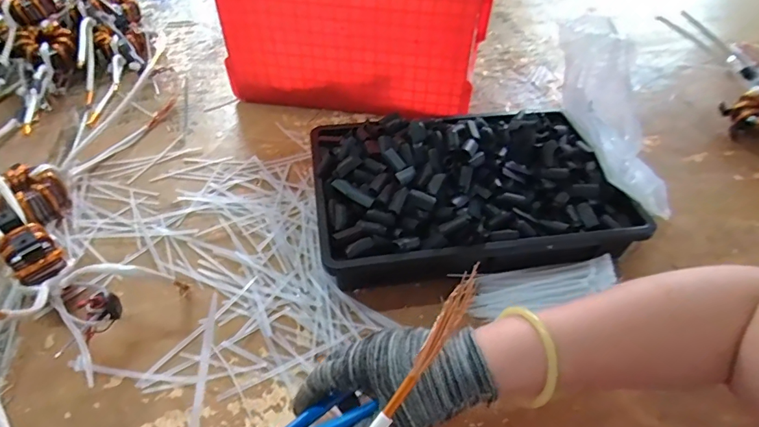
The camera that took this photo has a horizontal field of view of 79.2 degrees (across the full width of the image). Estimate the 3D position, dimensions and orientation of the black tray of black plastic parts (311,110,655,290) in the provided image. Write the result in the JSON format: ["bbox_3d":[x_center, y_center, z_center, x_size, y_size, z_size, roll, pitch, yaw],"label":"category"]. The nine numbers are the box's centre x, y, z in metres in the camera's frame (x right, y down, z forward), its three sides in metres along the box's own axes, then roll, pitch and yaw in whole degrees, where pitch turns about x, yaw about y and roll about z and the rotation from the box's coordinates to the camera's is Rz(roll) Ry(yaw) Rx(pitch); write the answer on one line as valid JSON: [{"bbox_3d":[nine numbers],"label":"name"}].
[{"bbox_3d":[0.107,-0.033,0.564,0.363,0.100,0.238,-5,47,-8],"label":"black tray of black plastic parts"}]

